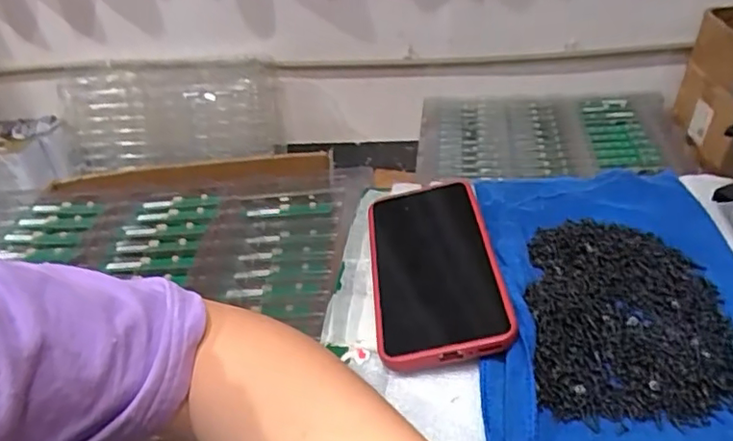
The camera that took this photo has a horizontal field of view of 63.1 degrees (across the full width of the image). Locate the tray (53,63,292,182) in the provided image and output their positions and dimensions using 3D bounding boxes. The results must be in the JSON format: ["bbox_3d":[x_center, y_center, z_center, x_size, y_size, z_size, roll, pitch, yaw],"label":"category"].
[{"bbox_3d":[-0.582,-0.306,1.746,0.675,0.288,0.079,-6,8,9],"label":"tray"}]

